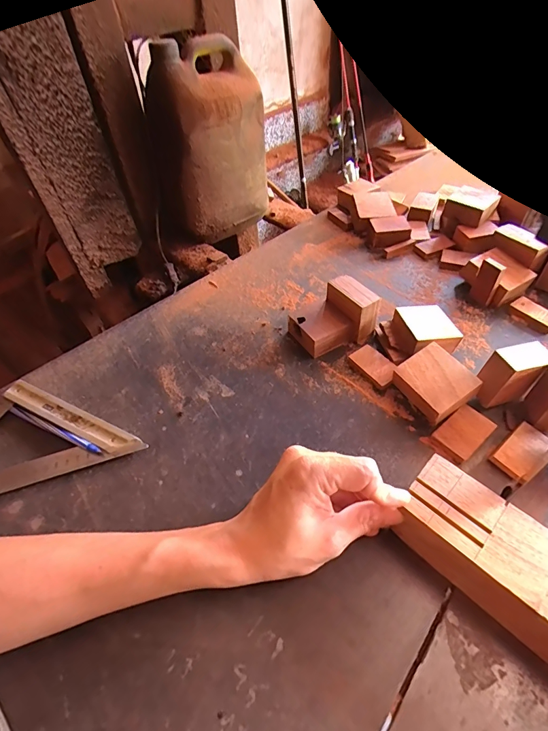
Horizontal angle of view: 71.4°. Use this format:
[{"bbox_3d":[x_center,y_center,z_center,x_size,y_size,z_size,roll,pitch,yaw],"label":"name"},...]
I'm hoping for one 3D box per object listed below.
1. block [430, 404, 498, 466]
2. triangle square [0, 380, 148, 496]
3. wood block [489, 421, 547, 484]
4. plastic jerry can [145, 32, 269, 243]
[{"bbox_3d":[0.181,0.065,0.366,0.056,0.009,0.036,-34,55,-23],"label":"block"},{"bbox_3d":[-0.268,0.074,0.389,0.245,0.016,0.119,-17,50,-10],"label":"triangle square"},{"bbox_3d":[0.229,0.079,0.351,0.058,0.008,0.030,-33,54,-22],"label":"wood block"},{"bbox_3d":[-0.116,-0.375,0.657,0.183,0.259,0.124,-33,55,-21],"label":"plastic jerry can"}]

